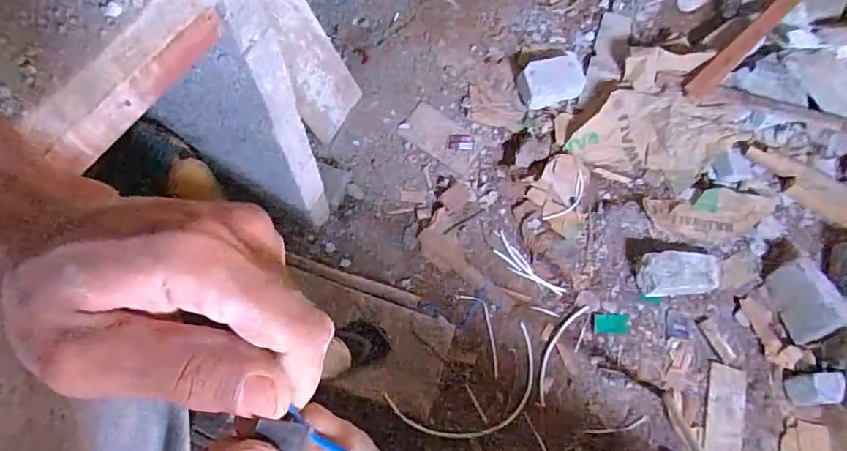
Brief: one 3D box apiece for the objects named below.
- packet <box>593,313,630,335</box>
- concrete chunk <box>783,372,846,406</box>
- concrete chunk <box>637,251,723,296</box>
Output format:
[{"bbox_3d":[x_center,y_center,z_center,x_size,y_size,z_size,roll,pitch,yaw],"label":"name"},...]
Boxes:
[{"bbox_3d":[0.513,0.268,1.383,0.098,0.012,0.055,3,68,-1],"label":"packet"},{"bbox_3d":[0.980,0.409,1.267,0.111,0.068,0.077,-3,68,-4],"label":"concrete chunk"},{"bbox_3d":[0.700,0.130,1.391,0.204,0.050,0.123,-1,68,-2],"label":"concrete chunk"}]

